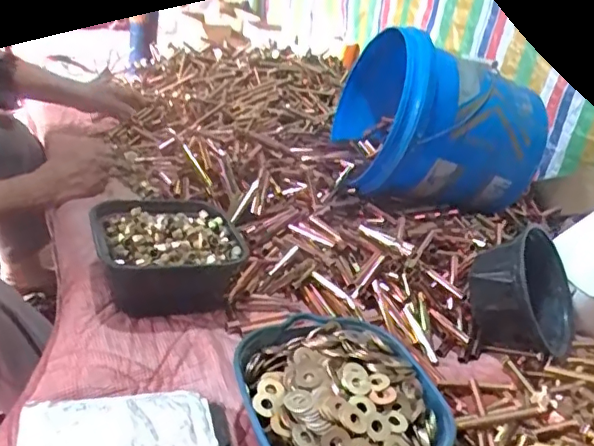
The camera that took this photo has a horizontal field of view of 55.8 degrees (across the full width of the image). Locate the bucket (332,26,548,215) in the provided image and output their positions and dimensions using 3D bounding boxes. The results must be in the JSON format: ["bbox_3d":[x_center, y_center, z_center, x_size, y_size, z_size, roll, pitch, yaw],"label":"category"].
[{"bbox_3d":[0.236,-0.184,0.944,0.281,0.239,0.281,5,30,-10],"label":"bucket"}]

